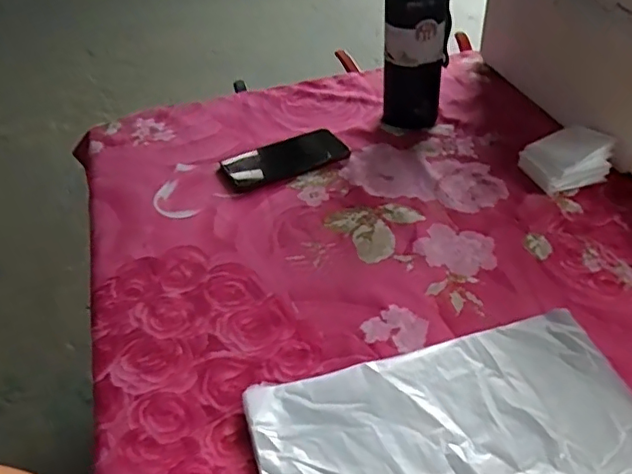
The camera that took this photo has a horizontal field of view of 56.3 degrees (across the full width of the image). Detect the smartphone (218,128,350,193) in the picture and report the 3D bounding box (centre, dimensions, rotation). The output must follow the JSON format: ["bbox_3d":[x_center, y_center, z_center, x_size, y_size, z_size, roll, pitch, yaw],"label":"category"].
[{"bbox_3d":[-0.045,-0.105,0.786,0.163,0.015,0.083,-22,43,-21],"label":"smartphone"}]

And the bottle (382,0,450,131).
[{"bbox_3d":[0.129,-0.249,0.761,0.082,0.238,0.072,4,41,9],"label":"bottle"}]

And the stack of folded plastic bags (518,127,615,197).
[{"bbox_3d":[0.306,-0.095,0.719,0.096,0.051,0.072,-19,42,-17],"label":"stack of folded plastic bags"}]

